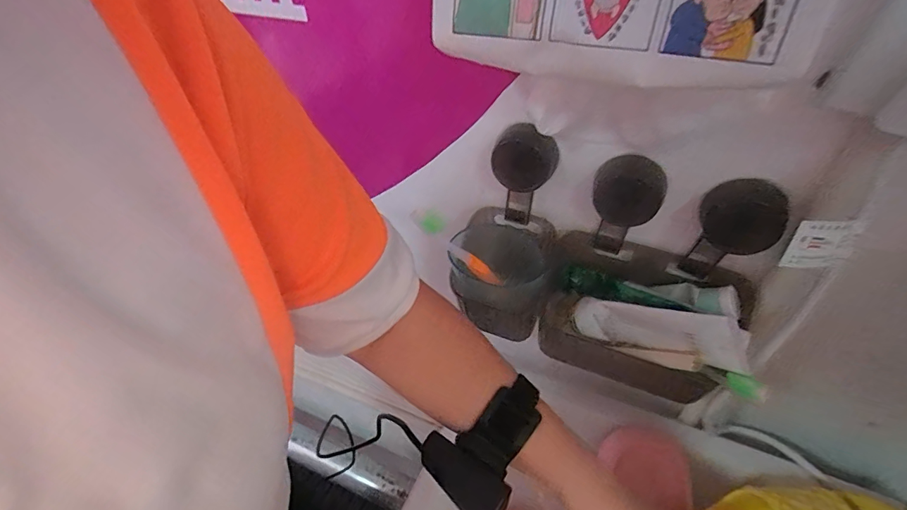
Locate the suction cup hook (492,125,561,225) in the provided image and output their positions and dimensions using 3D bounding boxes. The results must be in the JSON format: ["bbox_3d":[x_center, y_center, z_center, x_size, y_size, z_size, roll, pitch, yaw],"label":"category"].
[{"bbox_3d":[0.065,-0.071,0.420,0.019,0.112,0.061,-33,51,-29],"label":"suction cup hook"}]

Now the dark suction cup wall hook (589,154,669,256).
[{"bbox_3d":[0.151,-0.037,0.403,0.058,0.101,0.028,15,46,18],"label":"dark suction cup wall hook"}]

